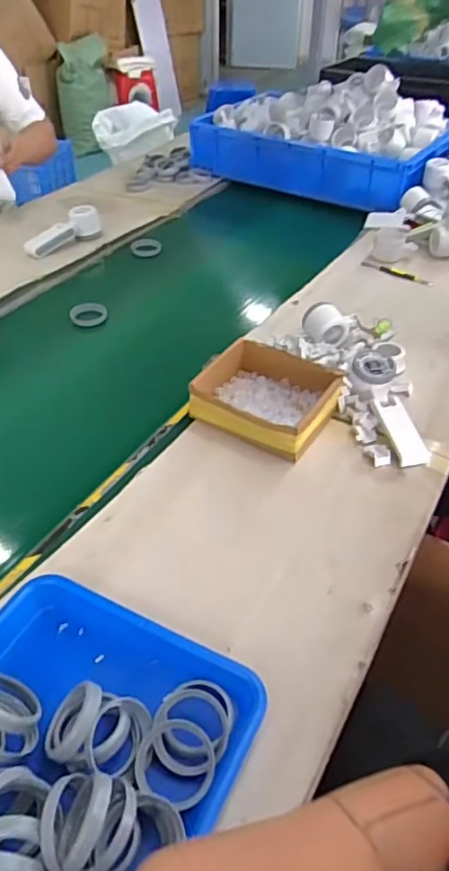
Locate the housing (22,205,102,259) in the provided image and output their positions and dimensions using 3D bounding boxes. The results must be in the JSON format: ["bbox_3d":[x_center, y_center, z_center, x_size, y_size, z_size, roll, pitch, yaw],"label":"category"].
[{"bbox_3d":[-0.337,-0.426,1.225,0.064,0.053,0.182,32,49,32],"label":"housing"}]

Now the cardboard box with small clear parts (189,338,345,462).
[{"bbox_3d":[0.056,-0.054,0.775,0.163,0.047,0.145,21,44,23],"label":"cardboard box with small clear parts"}]

